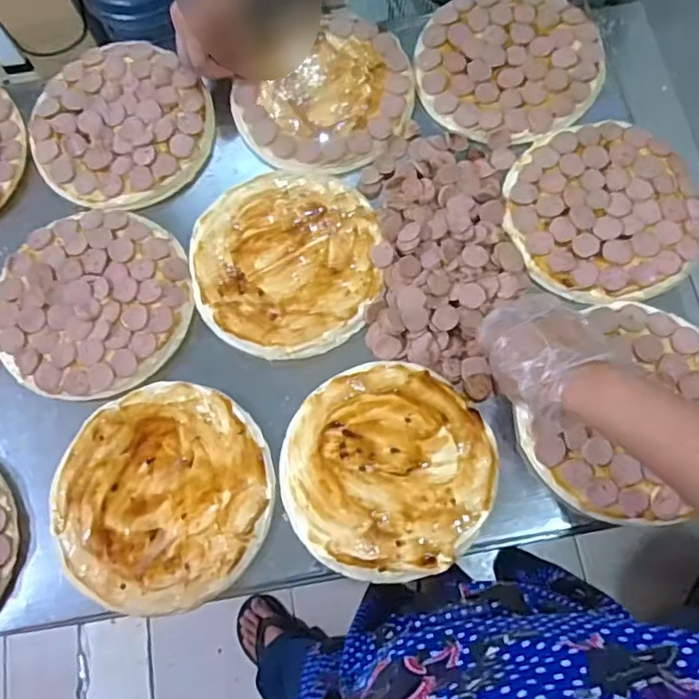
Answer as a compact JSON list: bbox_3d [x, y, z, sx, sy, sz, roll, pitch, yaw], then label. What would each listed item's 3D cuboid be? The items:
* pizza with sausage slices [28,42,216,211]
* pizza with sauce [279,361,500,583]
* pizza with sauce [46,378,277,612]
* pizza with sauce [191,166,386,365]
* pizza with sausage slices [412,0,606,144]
[{"bbox_3d":[-0.258,-0.257,0.684,0.202,0.018,0.190,40,76,13],"label":"pizza with sausage slices"},{"bbox_3d":[0.036,0.107,0.563,0.190,0.008,0.189,-10,72,-3],"label":"pizza with sauce"},{"bbox_3d":[-0.172,0.132,0.564,0.195,0.011,0.199,-22,73,-7],"label":"pizza with sauce"},{"bbox_3d":[-0.066,-0.092,0.637,0.191,0.018,0.201,0,71,1],"label":"pizza with sauce"},{"bbox_3d":[0.176,-0.323,0.682,0.193,0.017,0.193,-1,76,5],"label":"pizza with sausage slices"}]

